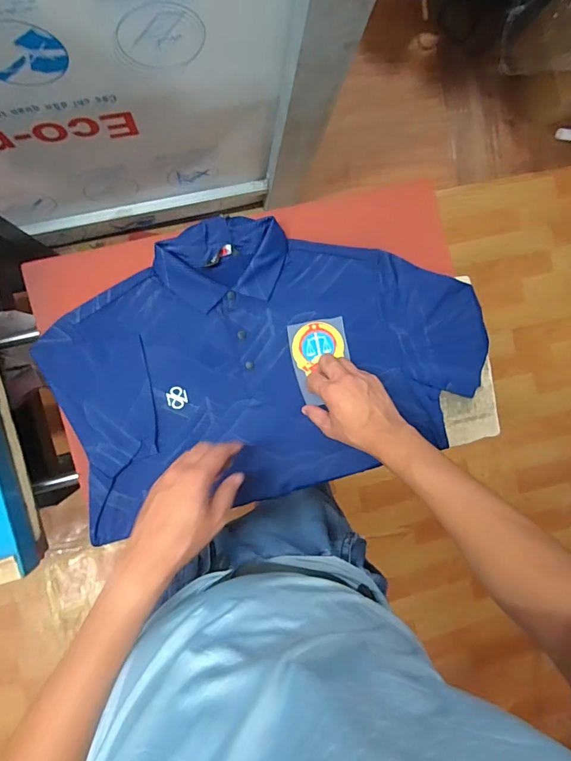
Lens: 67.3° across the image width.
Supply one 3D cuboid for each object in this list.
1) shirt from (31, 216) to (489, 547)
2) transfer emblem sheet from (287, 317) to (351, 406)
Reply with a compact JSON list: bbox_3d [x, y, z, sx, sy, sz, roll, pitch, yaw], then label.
[{"bbox_3d":[-0.014,-0.038,0.614,0.598,0.032,0.379,-16,91,-5],"label":"shirt"},{"bbox_3d":[0.054,-0.030,0.619,0.082,0.009,0.113,-12,90,-5],"label":"transfer emblem sheet"}]

